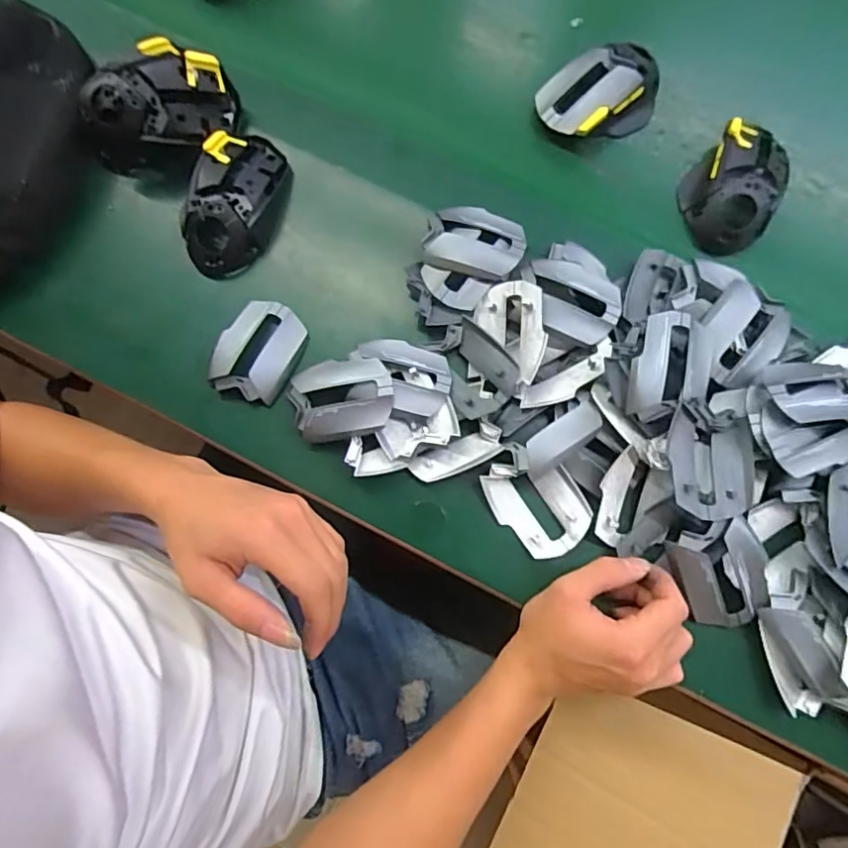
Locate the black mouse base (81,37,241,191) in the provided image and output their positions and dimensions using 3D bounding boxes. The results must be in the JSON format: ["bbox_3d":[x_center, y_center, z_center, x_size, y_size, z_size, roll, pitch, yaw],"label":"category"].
[{"bbox_3d":[-0.210,-0.248,0.440,0.122,0.047,0.060,-25,78,-6],"label":"black mouse base"}]

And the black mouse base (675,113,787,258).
[{"bbox_3d":[0.261,-0.203,0.468,0.074,0.038,0.115,31,78,7],"label":"black mouse base"}]

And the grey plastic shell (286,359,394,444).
[{"bbox_3d":[-0.061,-0.018,0.422,0.077,0.020,0.056,-12,77,-3],"label":"grey plastic shell"}]

